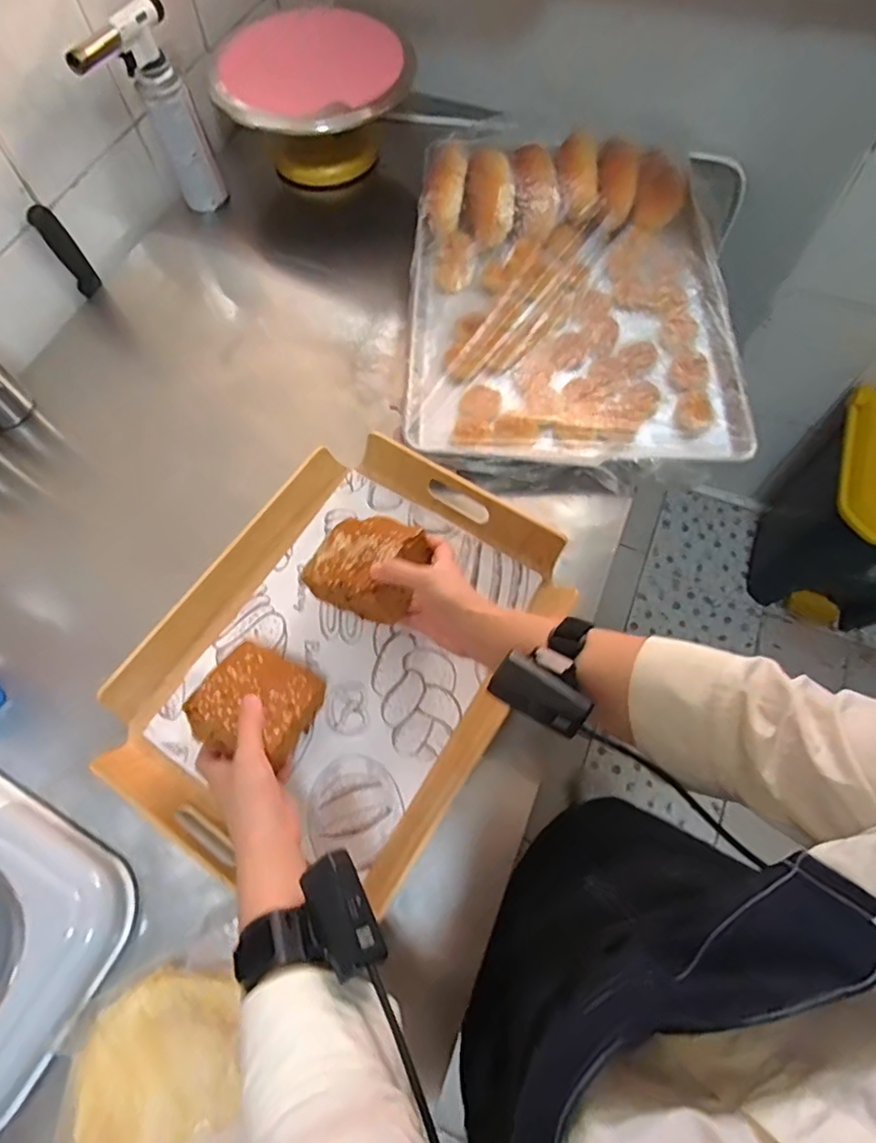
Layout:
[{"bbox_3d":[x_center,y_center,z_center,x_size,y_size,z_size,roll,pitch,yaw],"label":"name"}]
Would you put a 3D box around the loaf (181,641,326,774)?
[{"bbox_3d":[-0.159,0.115,0.520,0.094,0.045,0.094,25,43,2],"label":"loaf"}]

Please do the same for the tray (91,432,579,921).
[{"bbox_3d":[-0.088,0.076,0.581,0.327,0.047,0.436,31,69,15],"label":"tray"}]

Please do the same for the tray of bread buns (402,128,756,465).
[{"bbox_3d":[0.166,-0.400,0.763,0.392,0.057,0.610,1,65,2],"label":"tray of bread buns"}]

